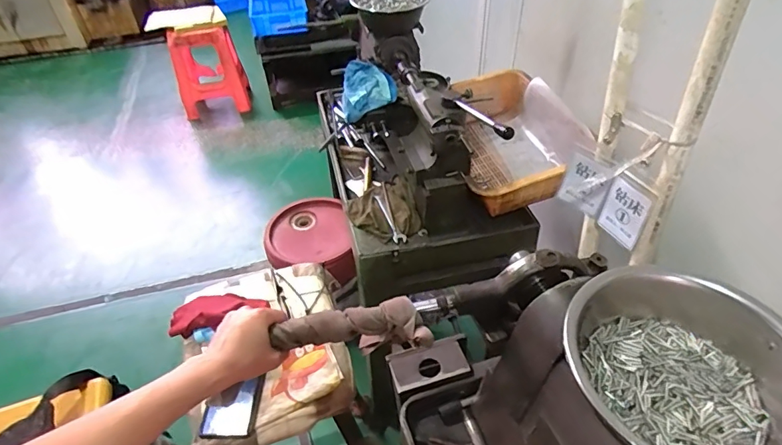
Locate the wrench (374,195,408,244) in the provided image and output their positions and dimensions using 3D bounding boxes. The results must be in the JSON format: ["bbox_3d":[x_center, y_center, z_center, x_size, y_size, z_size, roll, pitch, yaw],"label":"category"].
[{"bbox_3d":[-0.004,-0.008,0.911,0.024,0.009,0.130,-19,60,-16],"label":"wrench"}]

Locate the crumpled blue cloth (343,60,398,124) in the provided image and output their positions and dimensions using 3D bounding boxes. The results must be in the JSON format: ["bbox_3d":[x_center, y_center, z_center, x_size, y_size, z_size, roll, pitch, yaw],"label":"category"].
[{"bbox_3d":[-0.045,-0.278,0.965,0.114,0.068,0.118,-4,43,0],"label":"crumpled blue cloth"}]

